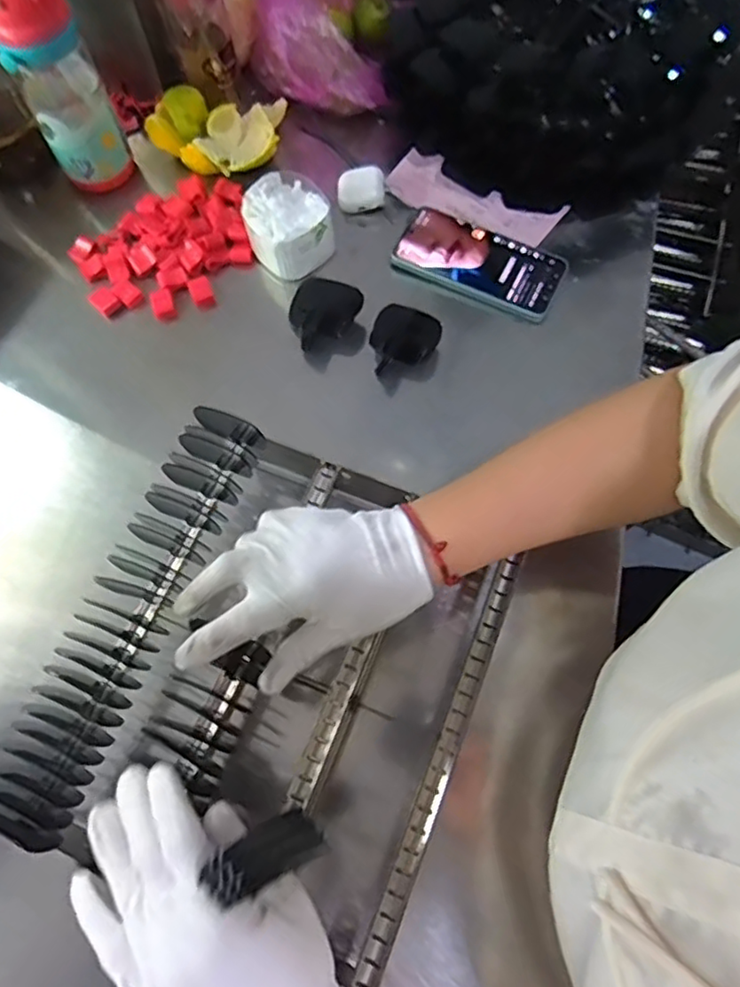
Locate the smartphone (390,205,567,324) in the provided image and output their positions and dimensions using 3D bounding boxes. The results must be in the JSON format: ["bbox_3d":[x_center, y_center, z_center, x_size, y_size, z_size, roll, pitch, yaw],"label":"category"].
[{"bbox_3d":[0.107,-0.227,0.616,0.160,0.018,0.083,29,71,11],"label":"smartphone"}]

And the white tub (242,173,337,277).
[{"bbox_3d":[-0.079,-0.257,0.623,0.078,0.074,0.082,0,68,0],"label":"white tub"}]

